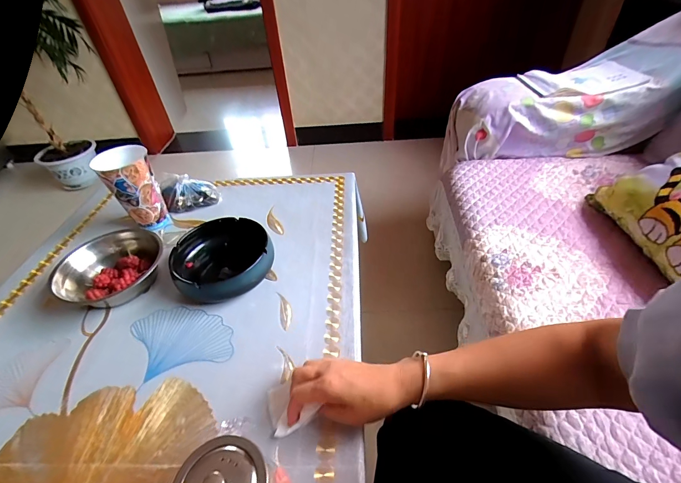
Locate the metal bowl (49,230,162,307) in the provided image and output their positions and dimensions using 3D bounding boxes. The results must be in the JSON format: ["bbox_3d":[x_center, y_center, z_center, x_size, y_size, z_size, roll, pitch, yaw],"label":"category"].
[{"bbox_3d":[-0.377,0.043,0.550,0.139,0.073,0.139,-2,42,2],"label":"metal bowl"}]

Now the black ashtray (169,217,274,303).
[{"bbox_3d":[-0.193,0.027,0.550,0.145,0.058,0.147,-2,42,2],"label":"black ashtray"}]

